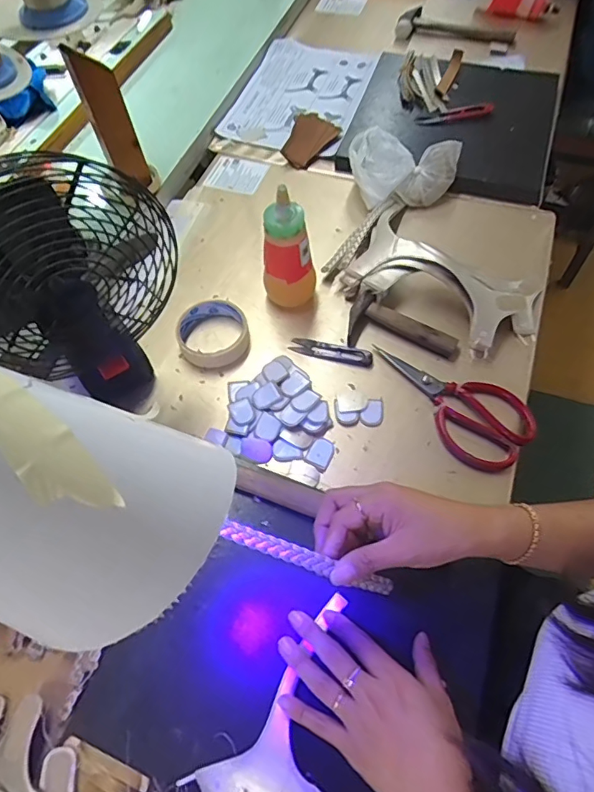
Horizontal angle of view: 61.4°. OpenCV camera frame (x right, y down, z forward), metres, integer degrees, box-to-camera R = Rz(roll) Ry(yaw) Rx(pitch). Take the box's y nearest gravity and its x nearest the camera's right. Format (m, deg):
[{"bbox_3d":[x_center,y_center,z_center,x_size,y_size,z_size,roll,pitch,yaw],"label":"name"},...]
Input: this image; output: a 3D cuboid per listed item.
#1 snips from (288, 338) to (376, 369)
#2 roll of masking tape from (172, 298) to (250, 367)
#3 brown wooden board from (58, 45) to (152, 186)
[{"bbox_3d":[0.042,-0.052,0.606,0.099,0.009,0.025,14,63,9],"label":"snips"},{"bbox_3d":[-0.104,-0.077,0.615,0.086,0.023,0.087,-1,61,2],"label":"roll of masking tape"},{"bbox_3d":[-0.237,-0.350,0.642,0.047,0.175,0.010,-22,55,-8],"label":"brown wooden board"}]

